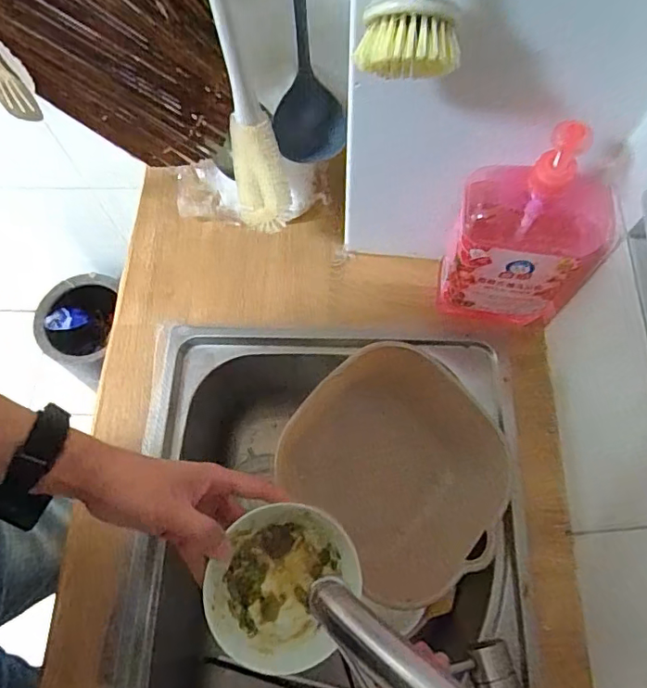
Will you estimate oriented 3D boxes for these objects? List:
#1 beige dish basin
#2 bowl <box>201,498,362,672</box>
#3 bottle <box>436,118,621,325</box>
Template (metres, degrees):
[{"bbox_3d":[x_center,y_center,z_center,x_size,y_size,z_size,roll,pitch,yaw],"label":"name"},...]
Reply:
[{"bbox_3d":[0.088,0.139,0.599,0.226,0.074,0.237,-40,72,-13],"label":"beige dish basin"},{"bbox_3d":[-0.030,0.196,0.426,0.115,0.069,0.113,-1,68,2],"label":"bowl"},{"bbox_3d":[0.211,-0.109,0.555,0.139,0.260,0.094,7,69,5],"label":"bottle"}]

